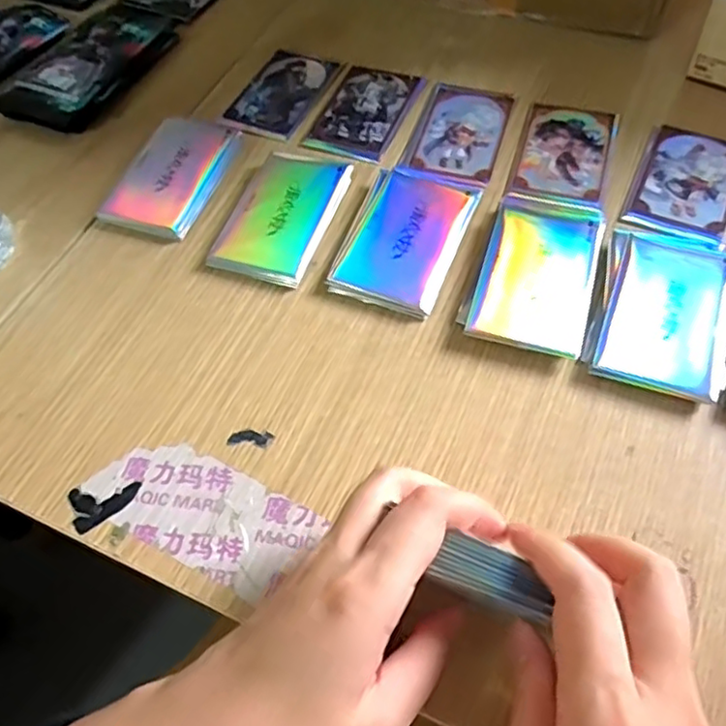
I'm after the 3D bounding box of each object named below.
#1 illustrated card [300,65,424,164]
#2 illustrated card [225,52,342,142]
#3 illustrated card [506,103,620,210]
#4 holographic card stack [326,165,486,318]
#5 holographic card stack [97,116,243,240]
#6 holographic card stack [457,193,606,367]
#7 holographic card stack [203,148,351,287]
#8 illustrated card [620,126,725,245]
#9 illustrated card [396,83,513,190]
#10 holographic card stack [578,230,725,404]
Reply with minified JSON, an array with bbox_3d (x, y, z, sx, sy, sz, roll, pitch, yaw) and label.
[{"bbox_3d":[0.002,-0.179,0.454,0.059,0.004,0.092,18,61,15],"label":"illustrated card"},{"bbox_3d":[-0.059,-0.198,0.473,0.056,0.004,0.092,22,62,14],"label":"illustrated card"},{"bbox_3d":[0.133,-0.137,0.419,0.057,0.004,0.099,15,60,13],"label":"illustrated card"},{"bbox_3d":[0.024,-0.074,0.384,0.065,0.009,0.098,17,61,15],"label":"holographic card stack"},{"bbox_3d":[-0.124,-0.127,0.425,0.063,0.011,0.100,17,61,15],"label":"holographic card stack"},{"bbox_3d":[0.099,-0.054,0.364,0.064,0.011,0.105,15,60,13],"label":"holographic card stack"},{"bbox_3d":[-0.050,-0.092,0.397,0.059,0.011,0.094,17,61,14],"label":"holographic card stack"},{"bbox_3d":[0.201,-0.112,0.398,0.057,0.004,0.096,21,62,17],"label":"illustrated card"},{"bbox_3d":[0.065,-0.155,0.435,0.059,0.004,0.099,16,60,14],"label":"illustrated card"},{"bbox_3d":[0.161,-0.029,0.345,0.068,0.010,0.099,17,61,15],"label":"holographic card stack"}]

